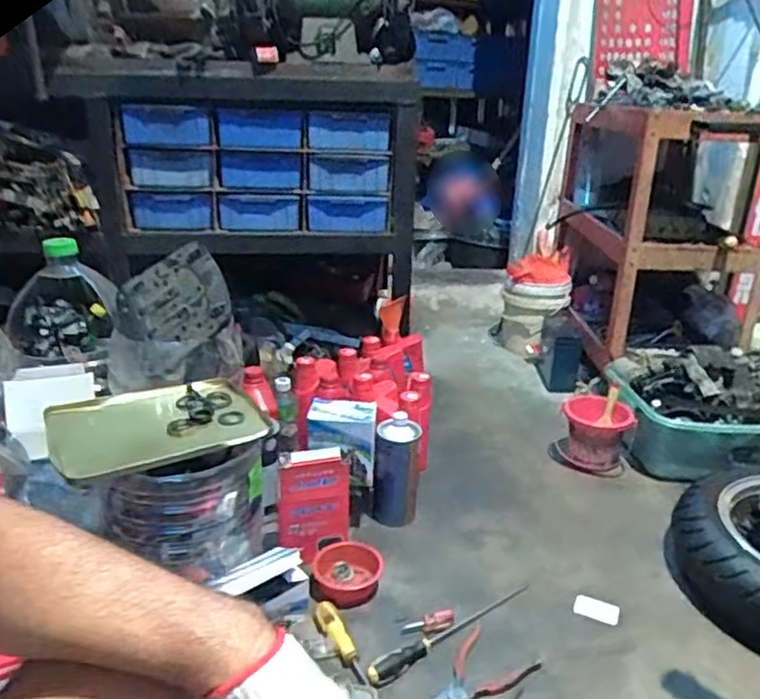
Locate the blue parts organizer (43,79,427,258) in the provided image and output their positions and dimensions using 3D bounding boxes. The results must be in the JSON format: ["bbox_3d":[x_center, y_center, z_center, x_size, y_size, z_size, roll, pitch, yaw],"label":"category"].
[{"bbox_3d":[-0.332,-0.420,1.562,0.735,0.401,0.151,2,21,2],"label":"blue parts organizer"}]

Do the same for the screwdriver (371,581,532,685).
[{"bbox_3d":[0.114,0.436,1.043,0.341,0.027,0.038,-16,29,-39],"label":"screwdriver"}]

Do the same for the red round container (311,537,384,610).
[{"bbox_3d":[-0.057,0.381,1.132,0.118,0.036,0.119,2,22,-3],"label":"red round container"}]

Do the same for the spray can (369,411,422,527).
[{"bbox_3d":[0.028,0.238,1.277,0.081,0.212,0.066,-15,29,-37],"label":"spray can"}]

